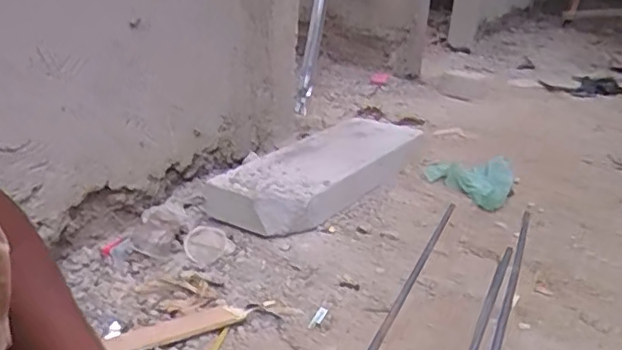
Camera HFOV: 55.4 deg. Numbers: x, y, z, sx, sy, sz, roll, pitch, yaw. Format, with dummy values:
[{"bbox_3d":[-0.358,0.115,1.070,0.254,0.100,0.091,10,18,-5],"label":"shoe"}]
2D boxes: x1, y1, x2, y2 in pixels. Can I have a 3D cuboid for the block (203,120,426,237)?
[{"bbox_3d":[0.032,-0.020,1.340,0.237,0.089,0.590,13,26,30],"label":"block"}]

